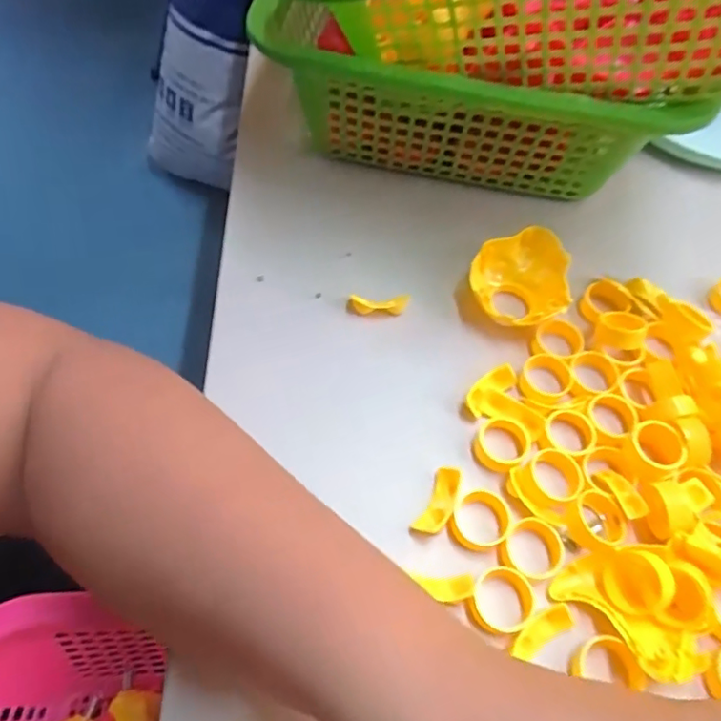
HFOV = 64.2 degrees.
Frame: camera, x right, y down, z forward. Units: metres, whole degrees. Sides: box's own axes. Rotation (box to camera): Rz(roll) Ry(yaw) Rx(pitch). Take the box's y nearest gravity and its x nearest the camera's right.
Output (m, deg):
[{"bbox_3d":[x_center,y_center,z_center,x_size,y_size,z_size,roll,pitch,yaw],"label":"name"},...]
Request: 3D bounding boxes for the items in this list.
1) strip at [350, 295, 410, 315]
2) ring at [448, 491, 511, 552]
[{"bbox_3d":[0.011,-0.031,0.323,0.032,0.004,0.011,2,58,-3],"label":"strip"},{"bbox_3d":[0.054,0.073,0.259,0.027,0.007,0.024,-28,64,-20],"label":"ring"}]

